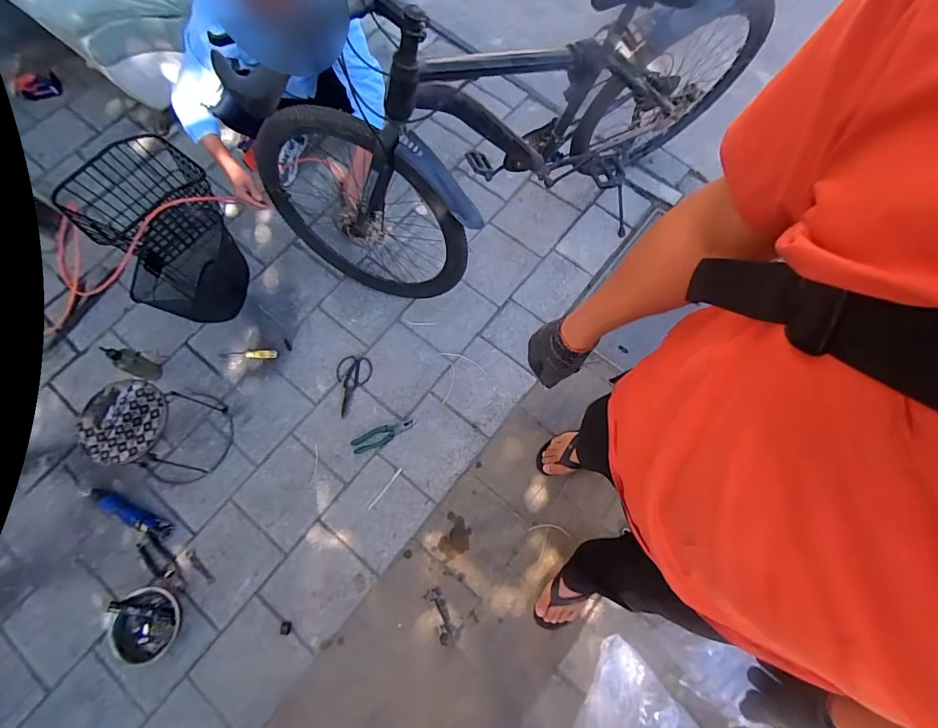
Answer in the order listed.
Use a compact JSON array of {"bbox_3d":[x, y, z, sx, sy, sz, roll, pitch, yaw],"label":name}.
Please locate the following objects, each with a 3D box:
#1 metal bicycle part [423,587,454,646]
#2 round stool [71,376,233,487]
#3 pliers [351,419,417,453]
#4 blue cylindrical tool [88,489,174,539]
[{"bbox_3d":[-0.077,0.684,1.207,0.049,0.023,0.136,-23,75,-7],"label":"metal bicycle part"},{"bbox_3d":[-0.873,0.197,1.246,0.221,0.277,0.236,-2,72,-1],"label":"round stool"},{"bbox_3d":[-0.263,0.219,1.372,0.199,0.015,0.059,-25,75,-7],"label":"pliers"},{"bbox_3d":[-0.983,0.437,1.282,0.255,0.040,0.061,24,75,7],"label":"blue cylindrical tool"}]

